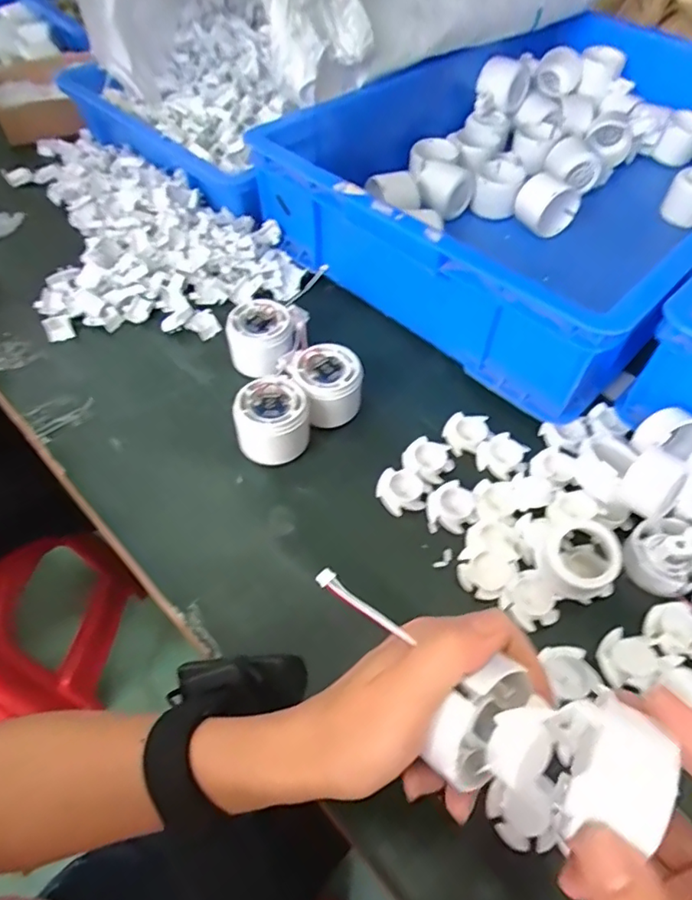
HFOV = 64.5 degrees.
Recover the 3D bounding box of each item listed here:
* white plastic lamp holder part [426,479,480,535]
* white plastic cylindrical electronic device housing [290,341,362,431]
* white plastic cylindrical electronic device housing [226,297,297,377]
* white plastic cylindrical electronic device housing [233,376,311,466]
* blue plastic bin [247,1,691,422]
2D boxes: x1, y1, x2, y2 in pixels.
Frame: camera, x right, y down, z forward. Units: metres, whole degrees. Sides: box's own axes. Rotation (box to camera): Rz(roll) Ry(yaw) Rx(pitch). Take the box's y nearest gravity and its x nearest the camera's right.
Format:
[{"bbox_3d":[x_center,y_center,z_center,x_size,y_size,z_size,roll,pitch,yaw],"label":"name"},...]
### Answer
[{"bbox_3d":[0.084,0.046,0.439,0.039,0.011,0.043,-2,55,-1],"label":"white plastic lamp holder part"},{"bbox_3d":[-0.014,-0.056,0.482,0.056,0.045,0.056,0,55,0],"label":"white plastic cylindrical electronic device housing"},{"bbox_3d":[-0.080,-0.106,0.517,0.061,0.042,0.060,0,55,0],"label":"white plastic cylindrical electronic device housing"},{"bbox_3d":[-0.060,-0.024,0.458,0.058,0.046,0.061,0,55,0],"label":"white plastic cylindrical electronic device housing"},{"bbox_3d":[0.237,-0.328,0.636,0.413,0.153,0.572,37,63,23],"label":"blue plastic bin"}]

